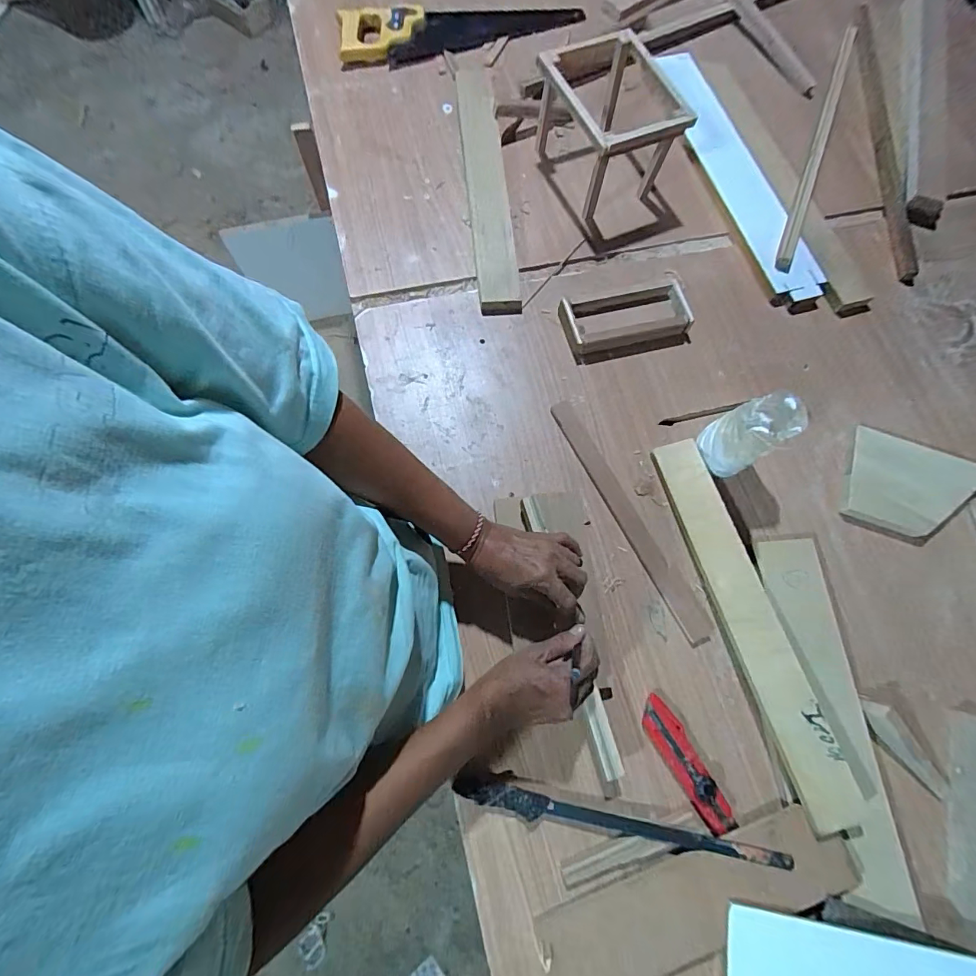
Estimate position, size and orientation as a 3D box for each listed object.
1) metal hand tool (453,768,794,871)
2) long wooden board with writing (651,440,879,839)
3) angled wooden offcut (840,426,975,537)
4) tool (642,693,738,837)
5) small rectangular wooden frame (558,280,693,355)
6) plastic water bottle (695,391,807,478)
[{"bbox_3d":[0.124,0.318,0.432,0.301,0.021,0.031,14,73,2],"label":"metal hand tool"},{"bbox_3d":[0.276,0.134,0.486,0.061,0.017,0.397,-22,70,12],"label":"long wooden board with writing"},{"bbox_3d":[0.512,0.000,0.551,0.148,0.023,0.120,22,74,4],"label":"angled wooden offcut"},{"bbox_3d":[0.197,0.275,0.457,0.031,0.018,0.129,-28,76,-10],"label":"tool"},{"bbox_3d":[0.175,-0.216,0.587,0.158,0.030,0.070,-12,74,-6],"label":"small rectangular wooden frame"},{"bbox_3d":[0.287,-0.059,0.513,0.065,0.106,0.060,1,73,-2],"label":"plastic water bottle"}]

